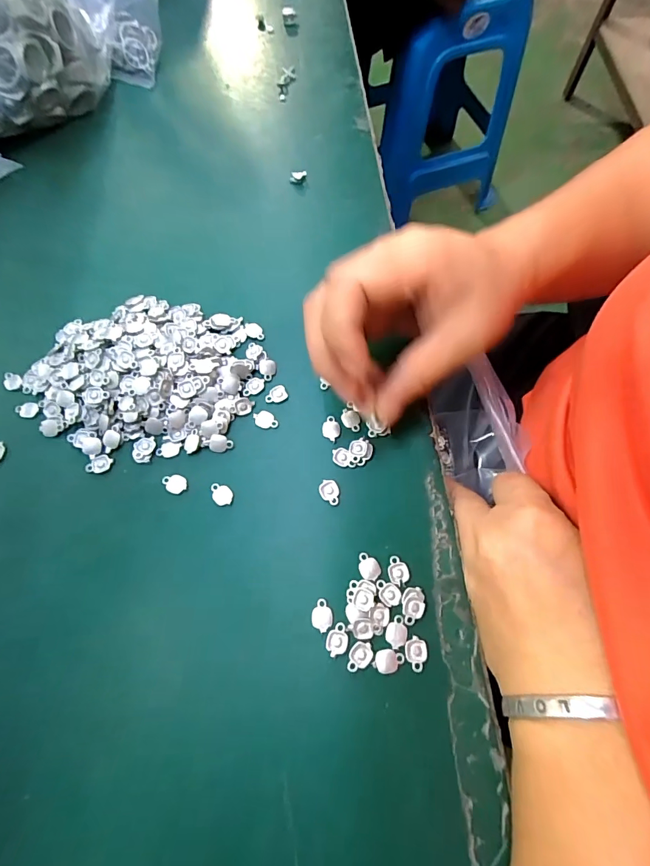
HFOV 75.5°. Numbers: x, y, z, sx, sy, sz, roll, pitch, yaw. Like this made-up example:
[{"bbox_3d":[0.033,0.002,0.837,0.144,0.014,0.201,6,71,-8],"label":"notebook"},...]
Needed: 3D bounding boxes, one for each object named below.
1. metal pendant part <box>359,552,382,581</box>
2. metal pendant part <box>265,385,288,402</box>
[{"bbox_3d":[0.021,0.065,0.206,0.010,0.004,0.013,-40,73,-14],"label":"metal pendant part"},{"bbox_3d":[-0.028,-0.023,0.242,0.012,0.004,0.010,-26,70,-10],"label":"metal pendant part"}]

